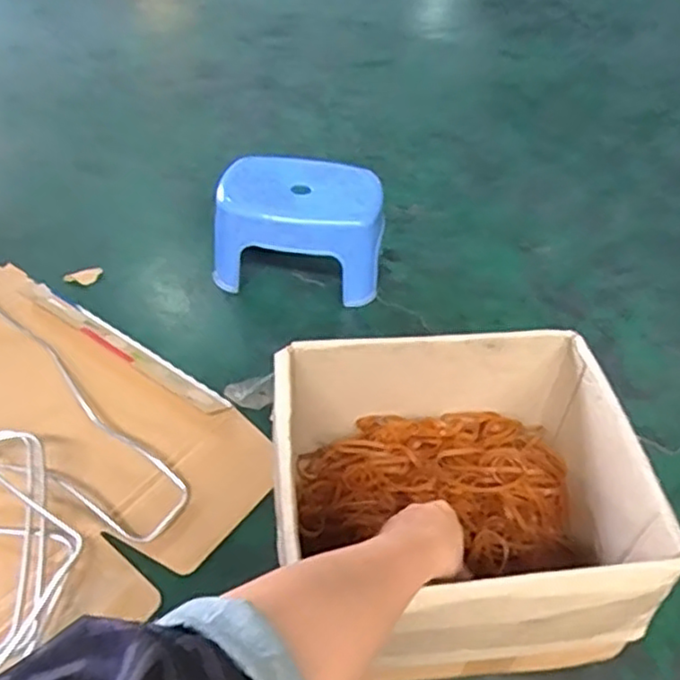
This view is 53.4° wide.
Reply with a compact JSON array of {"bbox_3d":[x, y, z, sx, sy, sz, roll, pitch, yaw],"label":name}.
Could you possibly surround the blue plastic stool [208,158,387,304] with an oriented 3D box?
[{"bbox_3d":[-0.054,-0.171,1.014,0.236,0.148,0.183,10,44,5],"label":"blue plastic stool"}]

